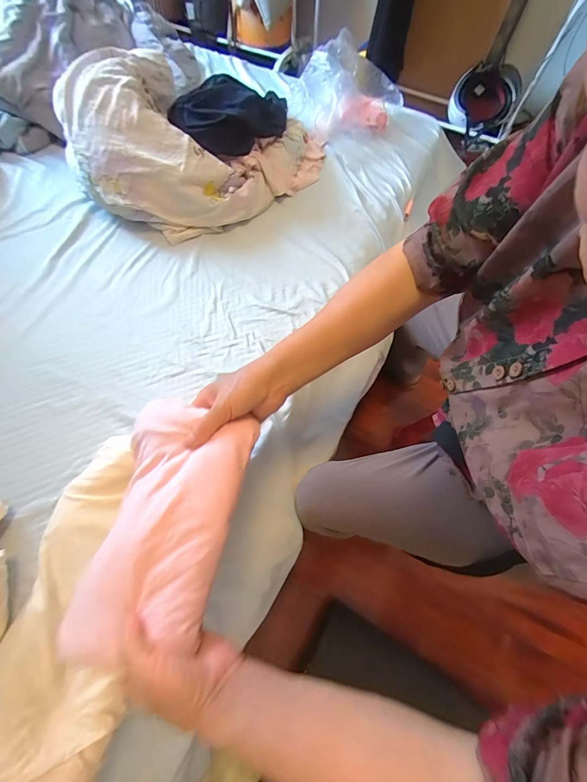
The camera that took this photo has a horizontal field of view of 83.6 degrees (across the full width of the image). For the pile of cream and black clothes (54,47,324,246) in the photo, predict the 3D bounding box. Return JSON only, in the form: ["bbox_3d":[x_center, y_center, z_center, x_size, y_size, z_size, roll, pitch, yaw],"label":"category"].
[{"bbox_3d":[-0.206,-0.556,0.706,0.502,0.188,0.388,-39,74,-18],"label":"pile of cream and black clothes"}]

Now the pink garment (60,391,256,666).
[{"bbox_3d":[-0.129,0.129,0.326,0.131,0.039,0.240,12,66,2],"label":"pink garment"}]

